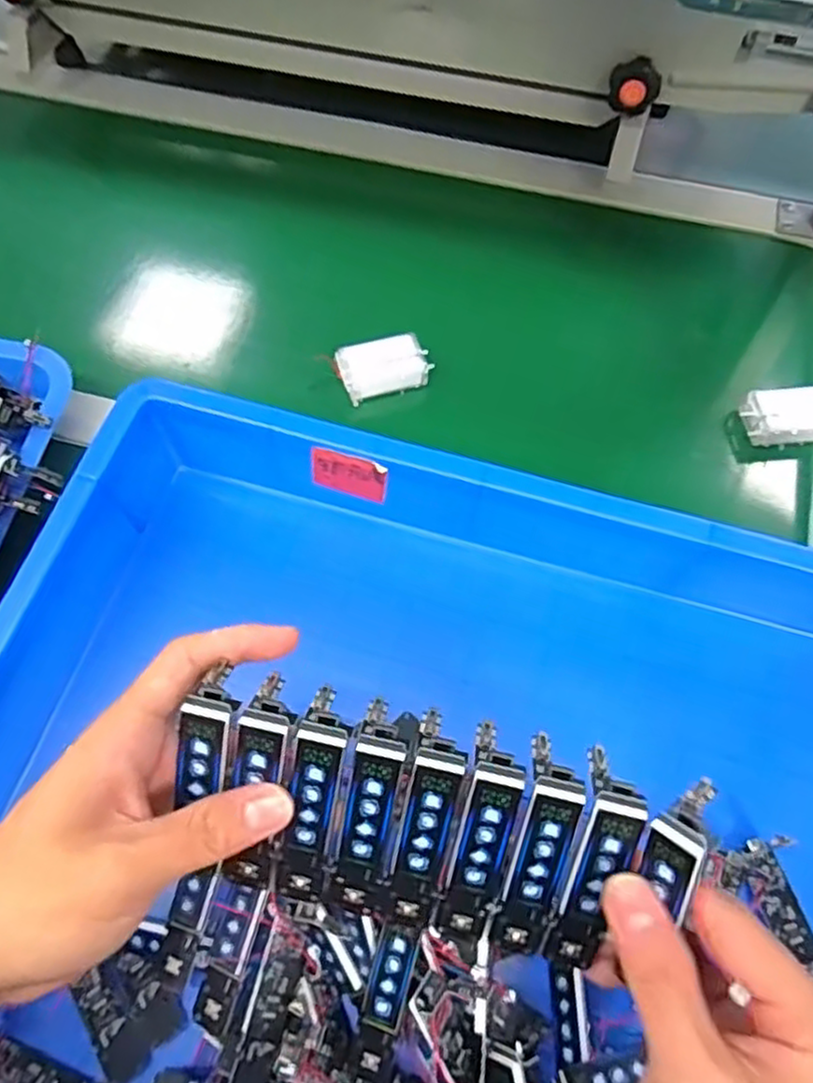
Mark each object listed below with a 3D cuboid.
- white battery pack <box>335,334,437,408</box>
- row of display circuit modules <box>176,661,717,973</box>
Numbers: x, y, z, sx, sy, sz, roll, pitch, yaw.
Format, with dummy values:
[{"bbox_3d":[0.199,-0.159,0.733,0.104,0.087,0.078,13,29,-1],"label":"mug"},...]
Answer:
[{"bbox_3d":[-0.016,-0.122,0.498,0.062,0.014,0.041,-18,65,-9],"label":"white battery pack"},{"bbox_3d":[0.004,0.101,0.247,0.171,0.098,0.041,18,20,1],"label":"row of display circuit modules"}]

